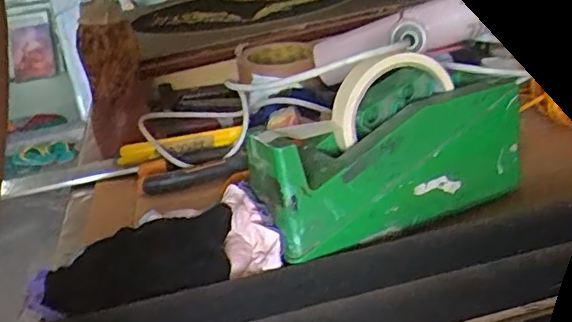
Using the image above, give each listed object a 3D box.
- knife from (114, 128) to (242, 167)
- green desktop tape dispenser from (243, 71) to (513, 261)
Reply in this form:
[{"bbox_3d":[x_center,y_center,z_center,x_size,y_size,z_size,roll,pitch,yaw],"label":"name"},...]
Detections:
[{"bbox_3d":[-0.106,-0.015,0.585,0.121,0.023,0.014,-8,23,0],"label":"knife"},{"bbox_3d":[0.076,-0.007,0.429,0.197,0.088,0.071,-15,25,-17],"label":"green desktop tape dispenser"}]

